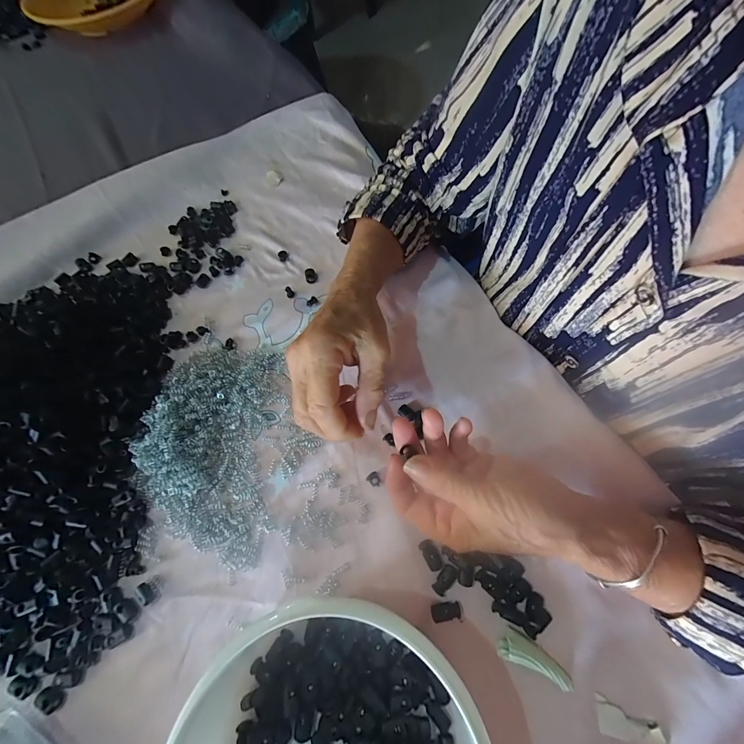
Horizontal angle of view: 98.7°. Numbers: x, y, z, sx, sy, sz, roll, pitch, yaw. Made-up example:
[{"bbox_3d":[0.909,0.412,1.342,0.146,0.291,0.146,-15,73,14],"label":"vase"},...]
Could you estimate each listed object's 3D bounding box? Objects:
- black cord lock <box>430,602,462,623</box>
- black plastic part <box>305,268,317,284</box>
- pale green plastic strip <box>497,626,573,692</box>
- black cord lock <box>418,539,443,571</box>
[{"bbox_3d":[0.054,0.175,0.233,0.022,0.004,0.011,-11,69,-2],"label":"black cord lock"},{"bbox_3d":[-0.066,-0.103,0.343,0.012,0.005,0.020,-17,69,-4],"label":"black plastic part"},{"bbox_3d":[0.109,0.193,0.212,0.044,0.016,0.017,28,72,12],"label":"pale green plastic strip"},{"bbox_3d":[0.045,0.139,0.243,0.011,0.006,0.021,-29,70,-9],"label":"black cord lock"}]

